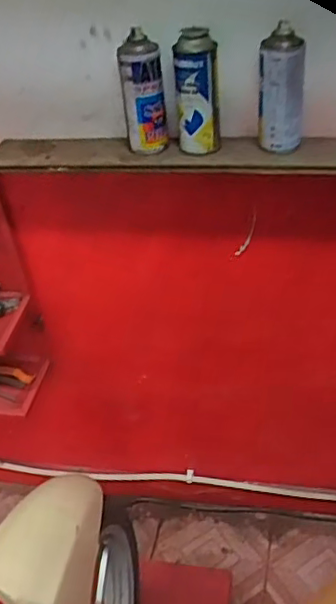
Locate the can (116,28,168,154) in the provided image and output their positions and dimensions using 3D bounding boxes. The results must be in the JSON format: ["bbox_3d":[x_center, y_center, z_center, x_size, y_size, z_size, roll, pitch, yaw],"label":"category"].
[{"bbox_3d":[-0.040,-0.330,0.978,0.062,0.163,0.078,-7,40,0],"label":"can"}]

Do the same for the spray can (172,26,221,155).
[{"bbox_3d":[0.045,-0.324,0.957,0.065,0.170,0.071,-3,40,5],"label":"spray can"}]

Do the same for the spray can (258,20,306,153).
[{"bbox_3d":[0.174,-0.323,0.949,0.067,0.169,0.076,0,41,8],"label":"spray can"}]

